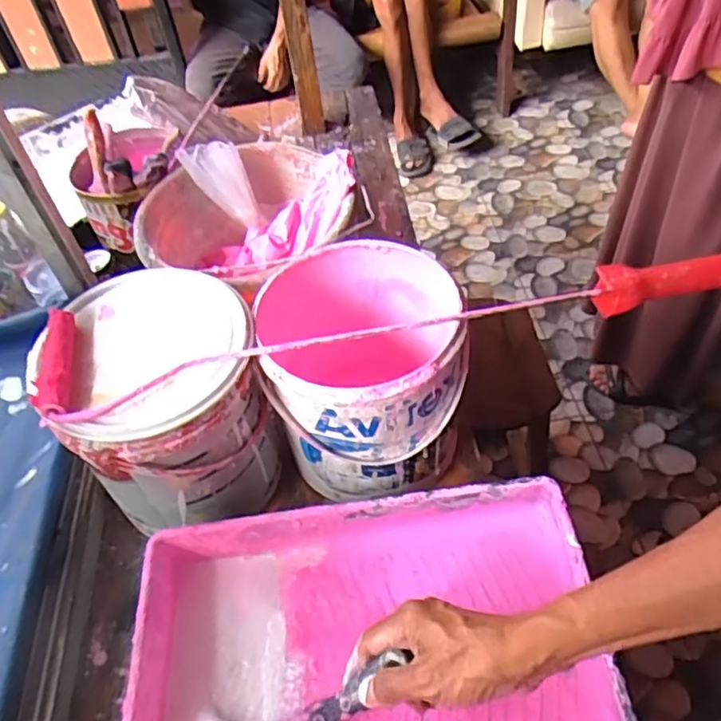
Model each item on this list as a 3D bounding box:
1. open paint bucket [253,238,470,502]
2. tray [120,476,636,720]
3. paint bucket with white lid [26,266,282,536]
[{"bbox_3d":[0.004,0.012,0.614,0.173,0.190,0.181,-3,50,4],"label":"open paint bucket"},{"bbox_3d":[0.003,0.244,0.485,0.348,0.080,0.271,-7,50,0],"label":"tray"},{"bbox_3d":[-0.169,0.039,0.591,0.162,0.184,0.173,-3,50,4],"label":"paint bucket with white lid"}]

